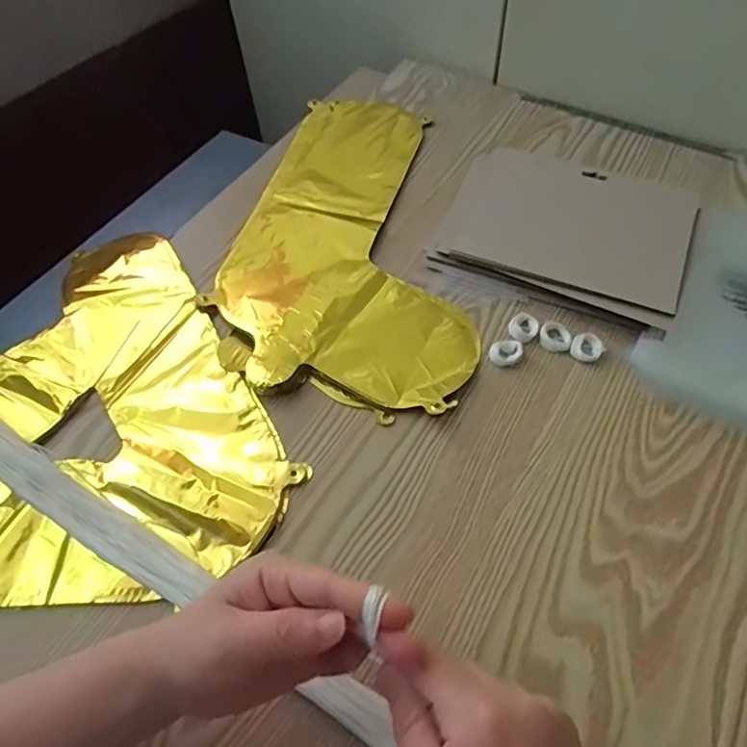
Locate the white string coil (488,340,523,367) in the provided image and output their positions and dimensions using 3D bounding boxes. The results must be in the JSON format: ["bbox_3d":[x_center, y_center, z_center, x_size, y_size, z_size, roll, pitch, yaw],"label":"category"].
[{"bbox_3d":[0.108,-0.018,0.437,0.029,0.004,0.022,-30,59,-17],"label":"white string coil"}]

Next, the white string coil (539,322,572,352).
[{"bbox_3d":[0.151,-0.029,0.446,0.025,0.007,0.025,-1,55,2],"label":"white string coil"}]

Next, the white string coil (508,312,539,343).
[{"bbox_3d":[0.126,-0.038,0.453,0.023,0.006,0.028,28,61,20],"label":"white string coil"}]

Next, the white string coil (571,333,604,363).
[{"bbox_3d":[0.174,-0.021,0.439,0.024,0.007,0.026,-1,55,2],"label":"white string coil"}]

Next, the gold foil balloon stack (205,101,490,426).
[{"bbox_3d":[-0.005,-0.146,0.529,0.236,0.013,0.401,10,56,9],"label":"gold foil balloon stack"}]

